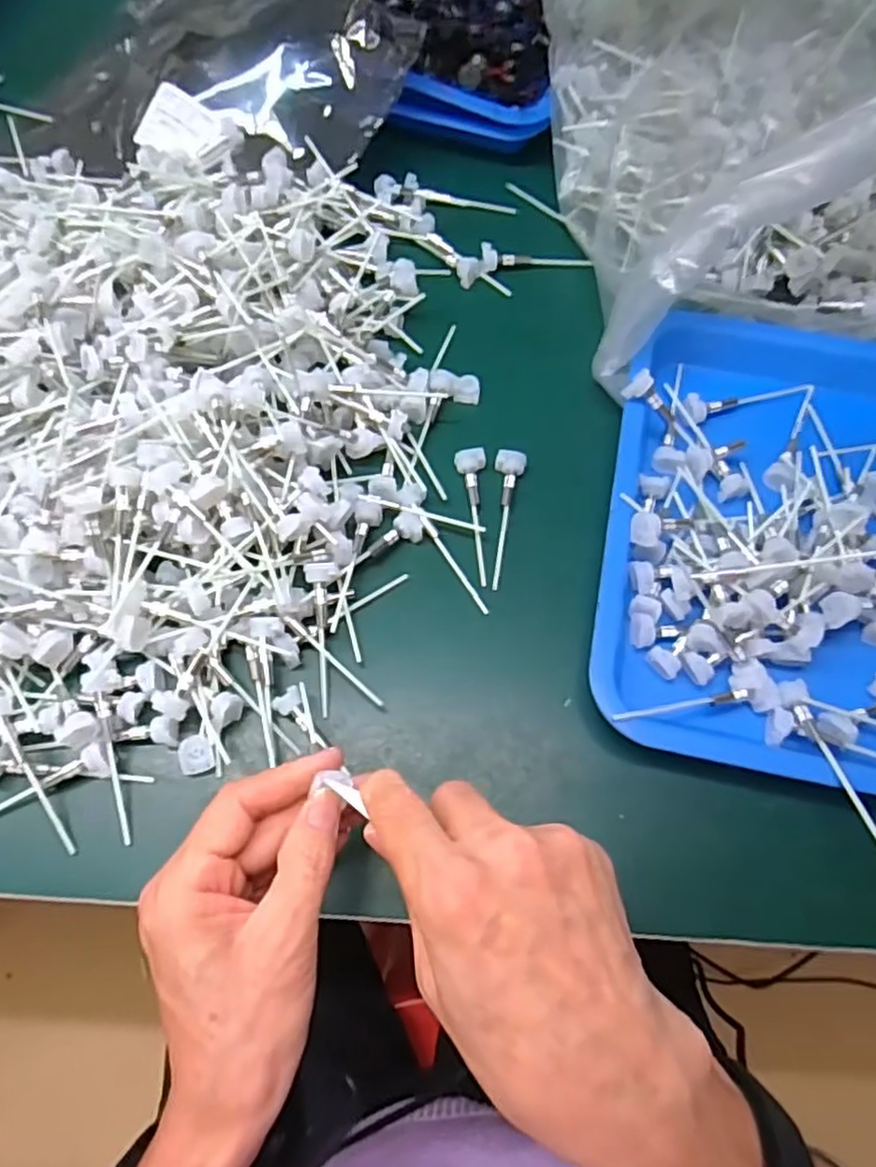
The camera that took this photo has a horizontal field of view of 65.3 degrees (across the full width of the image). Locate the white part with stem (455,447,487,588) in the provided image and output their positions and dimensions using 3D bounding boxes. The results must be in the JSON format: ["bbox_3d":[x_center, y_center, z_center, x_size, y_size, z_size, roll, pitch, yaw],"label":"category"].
[{"bbox_3d":[0.021,-0.041,0.407,0.018,0.009,0.085,-1,67,-1],"label":"white part with stem"}]

